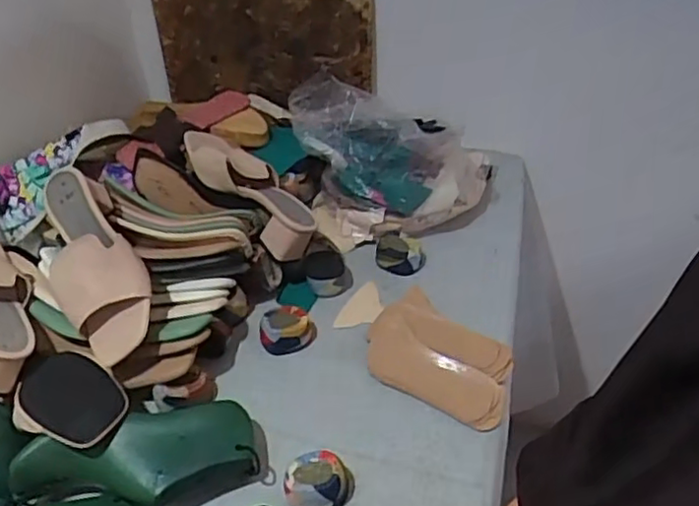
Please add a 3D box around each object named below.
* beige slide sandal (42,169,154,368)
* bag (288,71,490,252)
[{"bbox_3d":[-0.287,0.004,0.728,0.094,0.069,0.228,-18,68,-16],"label":"beige slide sandal"},{"bbox_3d":[0.063,-0.145,0.957,0.287,0.199,0.209,2,42,6],"label":"bag"}]

